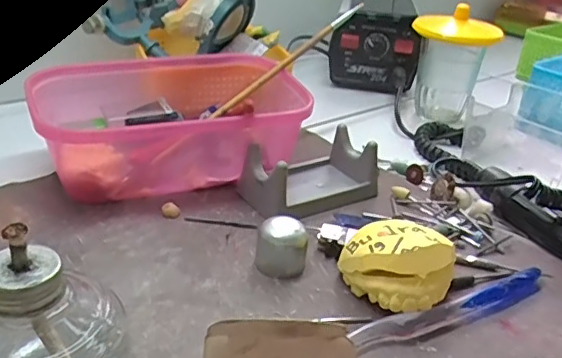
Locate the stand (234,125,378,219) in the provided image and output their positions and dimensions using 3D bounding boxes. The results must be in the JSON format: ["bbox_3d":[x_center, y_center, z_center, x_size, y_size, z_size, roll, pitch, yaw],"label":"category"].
[{"bbox_3d":[0.021,-0.007,0.413,0.096,0.038,0.056,-18,36,-36],"label":"stand"}]

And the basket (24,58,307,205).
[{"bbox_3d":[-0.077,-0.040,0.424,0.183,0.069,0.113,-11,33,-27],"label":"basket"}]

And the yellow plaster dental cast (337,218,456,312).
[{"bbox_3d":[0.067,0.048,0.319,0.059,0.039,0.053,26,35,33],"label":"yellow plaster dental cast"}]

